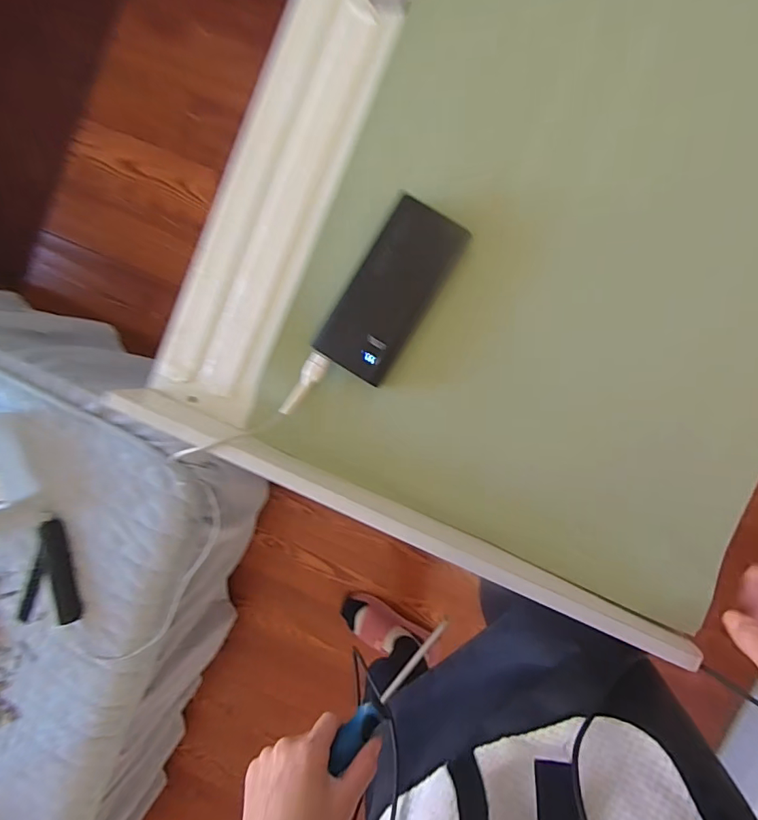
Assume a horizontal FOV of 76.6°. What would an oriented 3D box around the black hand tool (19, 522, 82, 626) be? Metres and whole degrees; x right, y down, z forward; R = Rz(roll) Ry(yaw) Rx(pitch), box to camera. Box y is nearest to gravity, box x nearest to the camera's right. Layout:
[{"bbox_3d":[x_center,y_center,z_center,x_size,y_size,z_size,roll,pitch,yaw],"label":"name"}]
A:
[{"bbox_3d":[-0.533,0.256,0.760,0.103,0.028,0.168,-1,94,6],"label":"black hand tool"}]

